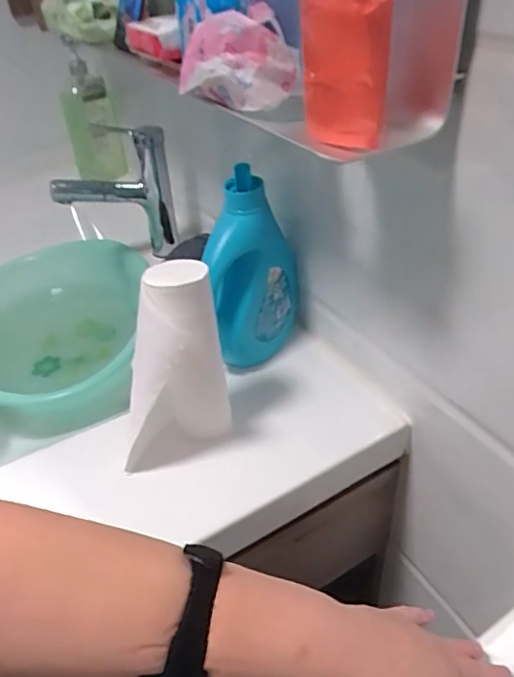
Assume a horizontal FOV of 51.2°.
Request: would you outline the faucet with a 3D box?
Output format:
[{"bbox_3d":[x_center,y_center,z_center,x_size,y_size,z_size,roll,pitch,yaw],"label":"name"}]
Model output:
[{"bbox_3d":[-0.210,-0.208,0.795,0.163,0.199,0.055,-17,41,-14],"label":"faucet"}]

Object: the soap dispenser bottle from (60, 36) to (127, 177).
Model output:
[{"bbox_3d":[-0.327,-0.432,1.047,0.099,0.252,0.080,-15,40,-11],"label":"soap dispenser bottle"}]

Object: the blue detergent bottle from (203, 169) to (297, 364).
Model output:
[{"bbox_3d":[-0.004,-0.073,0.625,0.098,0.217,0.099,-2,40,4],"label":"blue detergent bottle"}]

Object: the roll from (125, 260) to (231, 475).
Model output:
[{"bbox_3d":[-0.088,0.035,0.519,0.109,0.190,0.067,-12,40,-8],"label":"roll"}]

